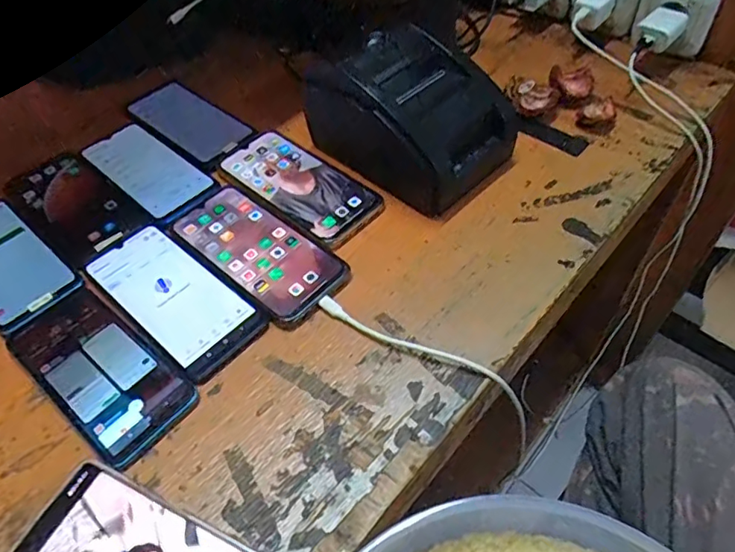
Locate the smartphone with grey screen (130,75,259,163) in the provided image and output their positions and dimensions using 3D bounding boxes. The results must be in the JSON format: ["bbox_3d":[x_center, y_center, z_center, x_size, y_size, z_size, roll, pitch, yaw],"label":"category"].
[{"bbox_3d":[-0.198,-0.174,0.596,0.156,0.010,0.072,34,59,25],"label":"smartphone with grey screen"}]

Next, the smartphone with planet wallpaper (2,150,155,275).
[{"bbox_3d":[-0.287,-0.072,0.521,0.157,0.004,0.080,35,60,26],"label":"smartphone with planet wallpaper"}]

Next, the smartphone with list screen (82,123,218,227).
[{"bbox_3d":[-0.227,-0.112,0.553,0.160,0.005,0.071,36,60,26],"label":"smartphone with list screen"}]

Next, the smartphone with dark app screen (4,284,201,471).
[{"bbox_3d":[-0.205,0.070,0.411,0.159,0.007,0.074,33,59,25],"label":"smartphone with dark app screen"}]

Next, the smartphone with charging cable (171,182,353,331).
[{"bbox_3d":[-0.100,-0.027,0.480,0.170,0.006,0.078,36,60,26],"label":"smartphone with charging cable"}]

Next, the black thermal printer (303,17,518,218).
[{"bbox_3d":[0.045,-0.160,0.517,0.172,0.103,0.121,34,60,27],"label":"black thermal printer"}]

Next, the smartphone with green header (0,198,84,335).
[{"bbox_3d":[-0.327,-0.016,0.479,0.165,0.004,0.073,35,60,26],"label":"smartphone with green header"}]

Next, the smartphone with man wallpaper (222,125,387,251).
[{"bbox_3d":[-0.068,-0.092,0.528,0.171,0.007,0.082,35,60,26],"label":"smartphone with man wallpaper"}]

